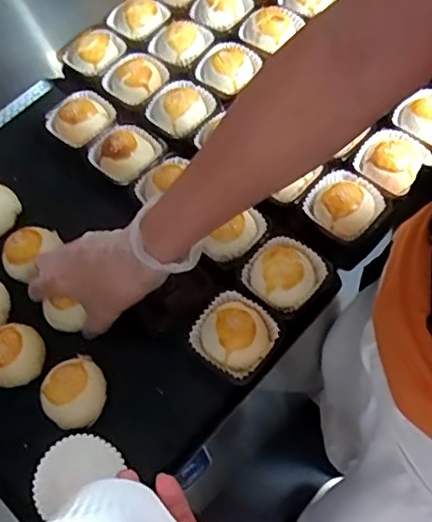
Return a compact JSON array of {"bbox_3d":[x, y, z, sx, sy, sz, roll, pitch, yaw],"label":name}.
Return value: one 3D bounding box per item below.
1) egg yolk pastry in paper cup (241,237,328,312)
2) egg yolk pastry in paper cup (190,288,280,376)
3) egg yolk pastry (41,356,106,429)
[{"bbox_3d":[0.063,0.008,0.541,0.065,0.031,0.066,38,70,22],"label":"egg yolk pastry in paper cup"},{"bbox_3d":[0.017,0.065,0.522,0.067,0.045,0.063,35,69,21],"label":"egg yolk pastry in paper cup"},{"bbox_3d":[-0.122,0.116,0.509,0.051,0.036,0.058,26,66,17],"label":"egg yolk pastry"}]

